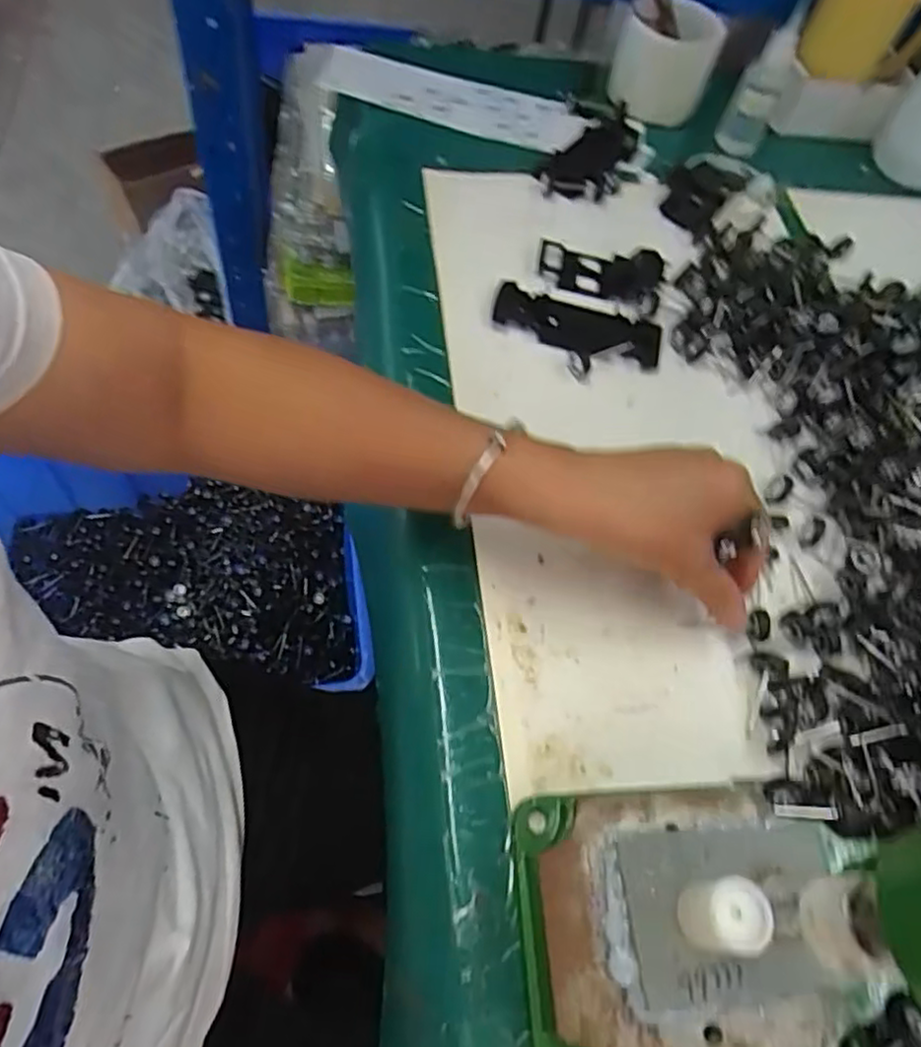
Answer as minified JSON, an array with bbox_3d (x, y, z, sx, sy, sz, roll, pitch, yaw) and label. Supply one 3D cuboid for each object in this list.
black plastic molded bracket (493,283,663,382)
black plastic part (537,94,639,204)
[{"bbox_3d":[0.085,-0.137,0.494,0.122,0.010,0.067,14,59,-1],"label":"black plastic molded bracket"},{"bbox_3d":[0.115,-0.331,0.607,0.071,0.018,0.140,20,59,3],"label":"black plastic part"}]

